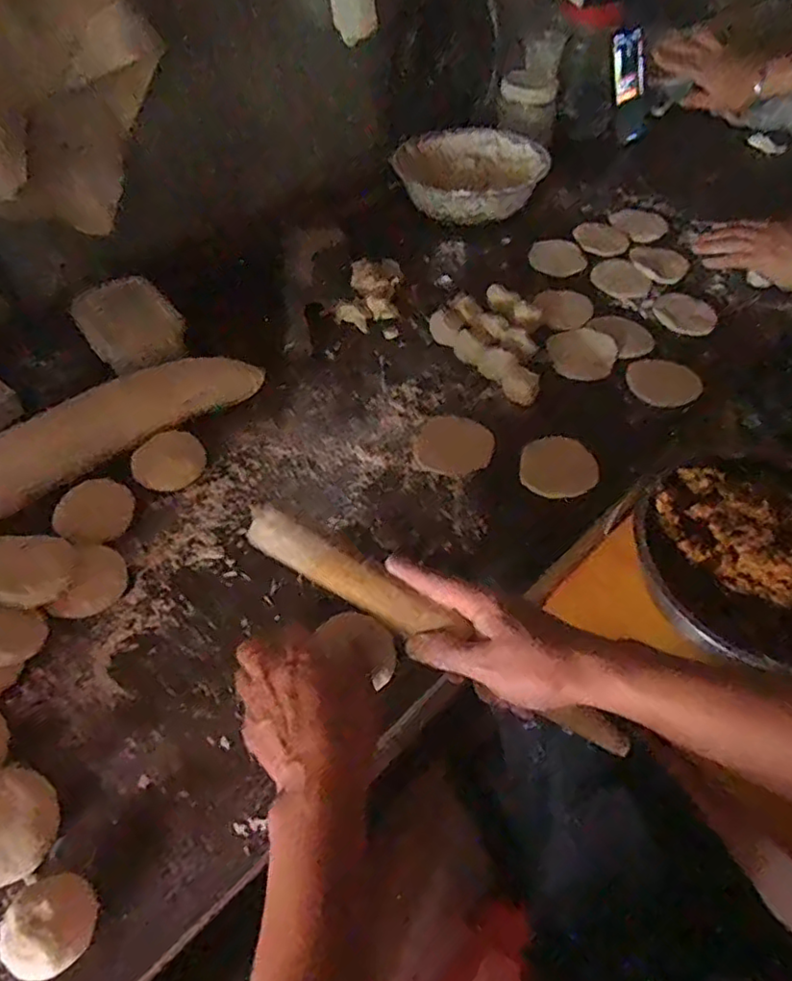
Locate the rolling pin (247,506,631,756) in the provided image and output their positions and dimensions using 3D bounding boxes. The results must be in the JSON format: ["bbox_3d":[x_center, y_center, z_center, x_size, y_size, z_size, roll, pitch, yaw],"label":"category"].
[{"bbox_3d":[0.019,0.092,0.447,0.307,0.035,0.029,29,56,15],"label":"rolling pin"}]

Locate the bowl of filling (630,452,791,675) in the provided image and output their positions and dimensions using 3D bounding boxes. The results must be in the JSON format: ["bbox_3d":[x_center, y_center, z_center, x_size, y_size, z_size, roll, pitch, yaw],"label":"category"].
[{"bbox_3d":[0.398,0.079,0.687,0.264,0.063,0.249,1,52,-1],"label":"bowl of filling"}]

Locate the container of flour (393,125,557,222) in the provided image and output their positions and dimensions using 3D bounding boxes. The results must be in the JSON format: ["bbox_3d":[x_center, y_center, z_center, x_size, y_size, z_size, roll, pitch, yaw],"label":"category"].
[{"bbox_3d":[0.116,-0.468,0.945,0.194,0.067,0.203,20,54,13],"label":"container of flour"}]

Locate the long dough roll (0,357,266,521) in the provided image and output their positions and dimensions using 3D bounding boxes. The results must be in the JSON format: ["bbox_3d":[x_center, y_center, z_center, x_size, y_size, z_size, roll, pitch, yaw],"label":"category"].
[{"bbox_3d":[-0.280,-0.060,0.611,0.316,0.051,0.056,-31,59,-24],"label":"long dough roll"}]

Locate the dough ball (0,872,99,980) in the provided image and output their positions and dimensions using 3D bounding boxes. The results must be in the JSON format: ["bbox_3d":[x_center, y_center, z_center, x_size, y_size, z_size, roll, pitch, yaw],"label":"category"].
[{"bbox_3d":[-0.206,0.259,0.377,0.048,0.036,0.050,5,52,1],"label":"dough ball"}]

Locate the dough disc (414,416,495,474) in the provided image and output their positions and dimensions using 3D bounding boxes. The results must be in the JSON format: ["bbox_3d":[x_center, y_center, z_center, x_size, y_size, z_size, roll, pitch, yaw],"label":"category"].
[{"bbox_3d":[0.060,-0.047,0.647,0.076,0.004,0.076,1,52,-1],"label":"dough disc"}]

